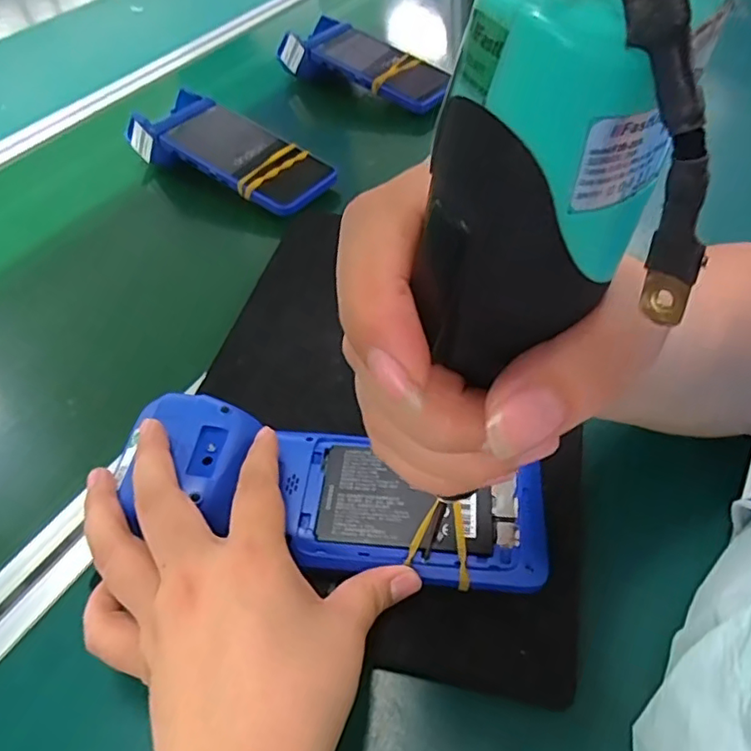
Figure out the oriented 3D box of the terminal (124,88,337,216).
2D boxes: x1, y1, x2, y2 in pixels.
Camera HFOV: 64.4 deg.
[{"bbox_3d":[-0.143,-0.218,0.586,0.208,0.059,0.083,27,56,24],"label":"terminal"}]

